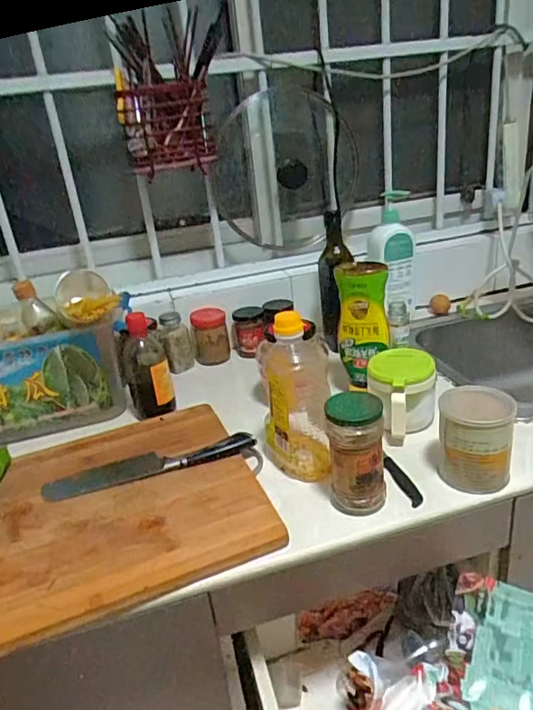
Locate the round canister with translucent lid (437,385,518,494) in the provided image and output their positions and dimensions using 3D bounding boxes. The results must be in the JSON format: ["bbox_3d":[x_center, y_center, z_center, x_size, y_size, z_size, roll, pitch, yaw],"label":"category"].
[{"bbox_3d":[0.256,0.102,0.641,0.083,0.103,0.080,0,25,16],"label":"round canister with translucent lid"}]

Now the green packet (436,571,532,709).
[{"bbox_3d":[0.133,0.161,0.280,0.066,0.006,0.069,15,61,18],"label":"green packet"}]

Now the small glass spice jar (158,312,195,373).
[{"bbox_3d":[-0.178,-0.028,1.042,0.049,0.118,0.048,-11,24,-9],"label":"small glass spice jar"}]

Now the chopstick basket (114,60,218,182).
[{"bbox_3d":[-0.178,-0.417,0.928,0.156,0.166,0.067,-8,24,-3],"label":"chopstick basket"}]

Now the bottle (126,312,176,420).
[{"bbox_3d":[-0.201,0.019,0.871,0.072,0.182,0.058,-13,25,-14],"label":"bottle"}]

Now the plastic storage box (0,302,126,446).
[{"bbox_3d":[-0.409,0.029,0.895,0.295,0.185,0.176,-13,25,-14],"label":"plastic storage box"}]

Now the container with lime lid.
[{"bbox_3d":[0.196,0.059,0.752,0.091,0.105,0.104,-1,25,13],"label":"container with lime lid"}]

